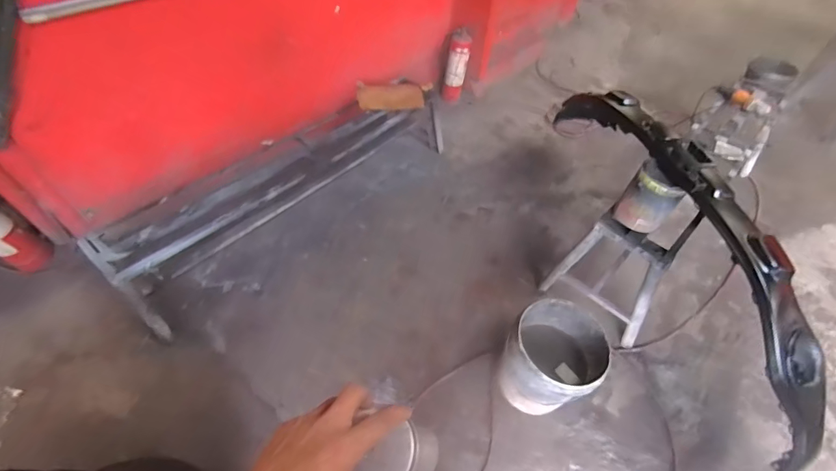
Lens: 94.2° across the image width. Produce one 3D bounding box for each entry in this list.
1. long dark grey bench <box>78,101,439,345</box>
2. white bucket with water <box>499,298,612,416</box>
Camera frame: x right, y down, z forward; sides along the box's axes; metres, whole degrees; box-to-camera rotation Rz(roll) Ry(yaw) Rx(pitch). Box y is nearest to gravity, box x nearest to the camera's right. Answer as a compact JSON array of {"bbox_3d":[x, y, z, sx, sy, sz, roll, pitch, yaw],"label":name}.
[{"bbox_3d":[-0.512,-0.308,1.870,0.294,0.403,1.792,35,58,23],"label":"long dark grey bench"},{"bbox_3d":[0.457,0.429,1.335,0.286,0.259,0.302,1,51,-1],"label":"white bucket with water"}]

